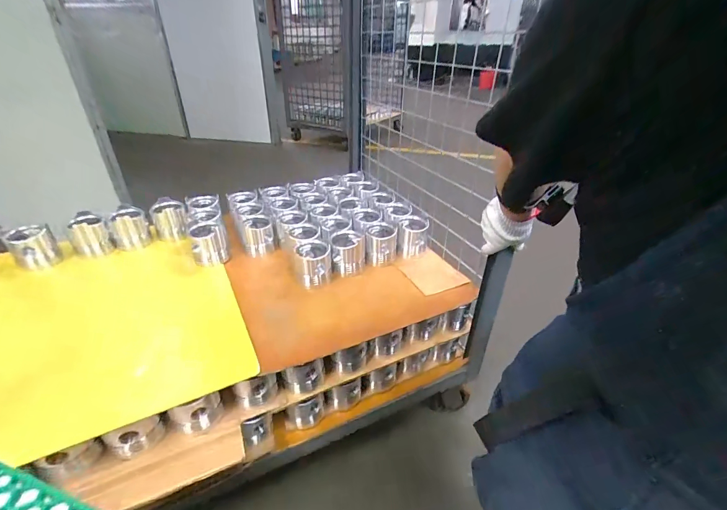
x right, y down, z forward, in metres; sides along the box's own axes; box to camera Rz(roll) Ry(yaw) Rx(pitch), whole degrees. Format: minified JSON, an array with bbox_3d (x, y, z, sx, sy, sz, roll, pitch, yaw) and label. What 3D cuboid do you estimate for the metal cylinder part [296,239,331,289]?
[{"bbox_3d":[-0.117,0.023,0.815,0.080,0.081,0.092,-5,32,-8],"label":"metal cylinder part"}]

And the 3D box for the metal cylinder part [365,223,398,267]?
[{"bbox_3d":[0.044,-0.027,0.899,0.075,0.087,0.094,1,32,1],"label":"metal cylinder part"}]

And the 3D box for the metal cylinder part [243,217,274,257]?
[{"bbox_3d":[-0.276,-0.045,0.917,0.073,0.084,0.068,-12,34,-18],"label":"metal cylinder part"}]

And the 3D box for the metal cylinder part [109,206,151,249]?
[{"bbox_3d":[-0.617,-0.073,0.922,0.084,0.092,0.082,-17,36,-26],"label":"metal cylinder part"}]

